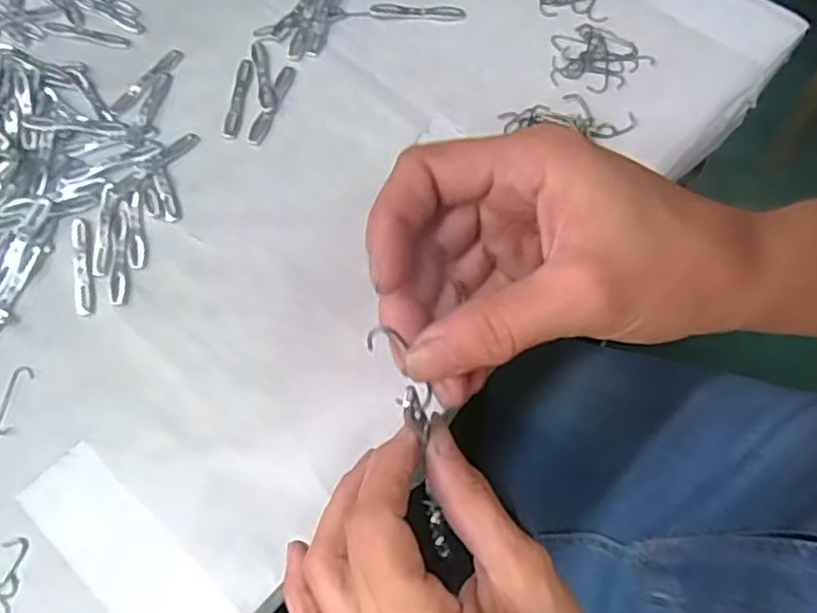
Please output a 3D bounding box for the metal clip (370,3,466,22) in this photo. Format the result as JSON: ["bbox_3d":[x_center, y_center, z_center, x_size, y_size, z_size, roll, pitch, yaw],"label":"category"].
[{"bbox_3d":[0.007,-0.220,0.518,0.069,0.004,0.014,2,66,4],"label":"metal clip"}]

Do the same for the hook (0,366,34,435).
[{"bbox_3d":[-0.233,0.054,0.410,0.012,0.004,0.041,10,67,7],"label":"hook"}]

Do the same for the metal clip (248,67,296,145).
[{"bbox_3d":[-0.096,-0.142,0.489,0.012,0.004,0.069,16,68,10],"label":"metal clip"}]

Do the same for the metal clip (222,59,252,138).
[{"bbox_3d":[-0.121,-0.148,0.494,0.011,0.004,0.069,5,66,5],"label":"metal clip"}]

